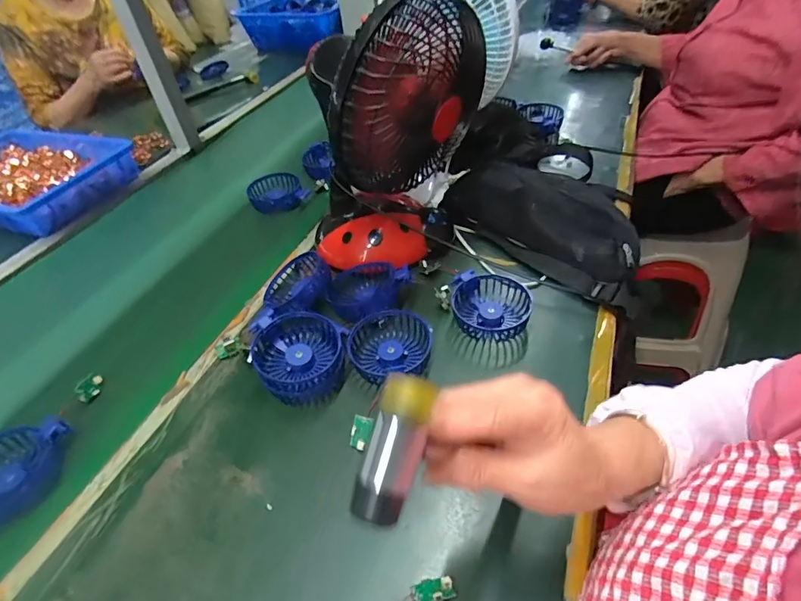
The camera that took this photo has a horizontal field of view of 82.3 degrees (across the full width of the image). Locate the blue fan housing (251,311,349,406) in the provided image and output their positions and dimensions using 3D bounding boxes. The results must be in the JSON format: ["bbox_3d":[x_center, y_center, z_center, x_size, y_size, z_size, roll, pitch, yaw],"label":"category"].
[{"bbox_3d":[-0.108,0.061,0.492,0.094,0.035,0.095,7,67,-15],"label":"blue fan housing"}]

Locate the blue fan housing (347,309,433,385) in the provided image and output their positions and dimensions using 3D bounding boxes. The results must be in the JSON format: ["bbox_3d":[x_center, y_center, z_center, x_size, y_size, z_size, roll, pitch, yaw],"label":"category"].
[{"bbox_3d":[-0.012,0.046,0.512,0.091,0.034,0.083,-8,43,-1],"label":"blue fan housing"}]

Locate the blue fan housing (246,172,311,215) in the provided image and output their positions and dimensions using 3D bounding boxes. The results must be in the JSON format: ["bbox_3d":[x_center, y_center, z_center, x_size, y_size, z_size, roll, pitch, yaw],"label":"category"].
[{"bbox_3d":[-0.201,-0.189,0.788,0.098,0.050,0.075,-5,43,2],"label":"blue fan housing"}]

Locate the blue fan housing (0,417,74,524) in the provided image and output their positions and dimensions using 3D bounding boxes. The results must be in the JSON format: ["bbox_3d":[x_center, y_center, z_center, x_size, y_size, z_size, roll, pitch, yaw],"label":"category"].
[{"bbox_3d":[-0.377,0.162,0.441,0.095,0.034,0.095,-4,43,4],"label":"blue fan housing"}]

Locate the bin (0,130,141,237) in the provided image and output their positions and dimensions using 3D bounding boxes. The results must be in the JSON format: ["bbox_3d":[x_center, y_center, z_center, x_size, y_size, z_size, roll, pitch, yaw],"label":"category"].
[{"bbox_3d":[-0.703,-0.230,0.868,0.353,0.069,0.261,18,48,24],"label":"bin"}]

